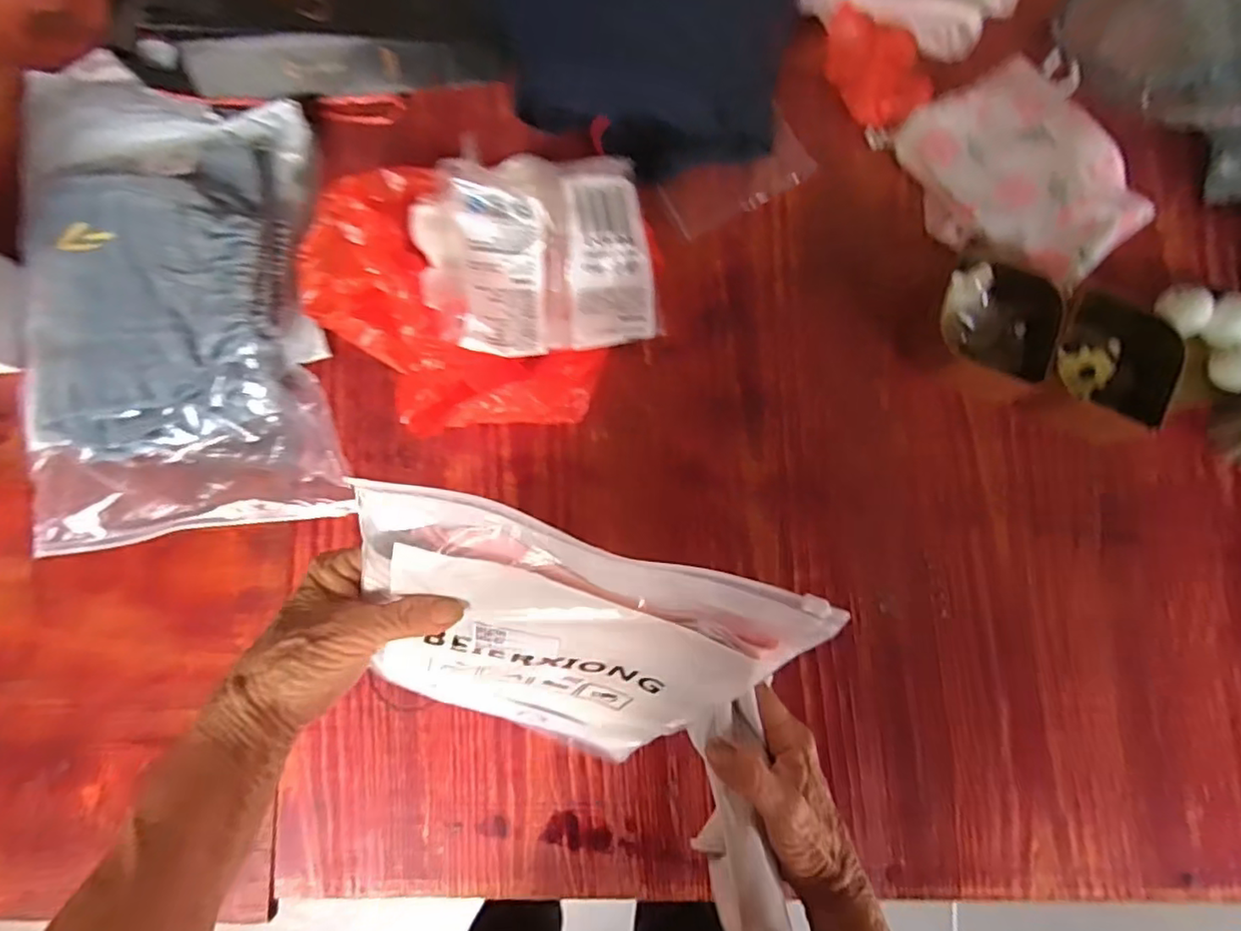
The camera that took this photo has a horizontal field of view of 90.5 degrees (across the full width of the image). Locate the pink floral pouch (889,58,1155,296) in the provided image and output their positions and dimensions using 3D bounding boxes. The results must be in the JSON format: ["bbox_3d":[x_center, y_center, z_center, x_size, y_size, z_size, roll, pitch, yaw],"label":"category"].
[{"bbox_3d":[0.363,-0.261,0.559,0.162,0.039,0.199,-37,82,-2],"label":"pink floral pouch"}]

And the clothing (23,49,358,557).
[{"bbox_3d":[-0.428,-0.178,0.575,0.296,0.046,0.486,-10,82,1],"label":"clothing"}]

